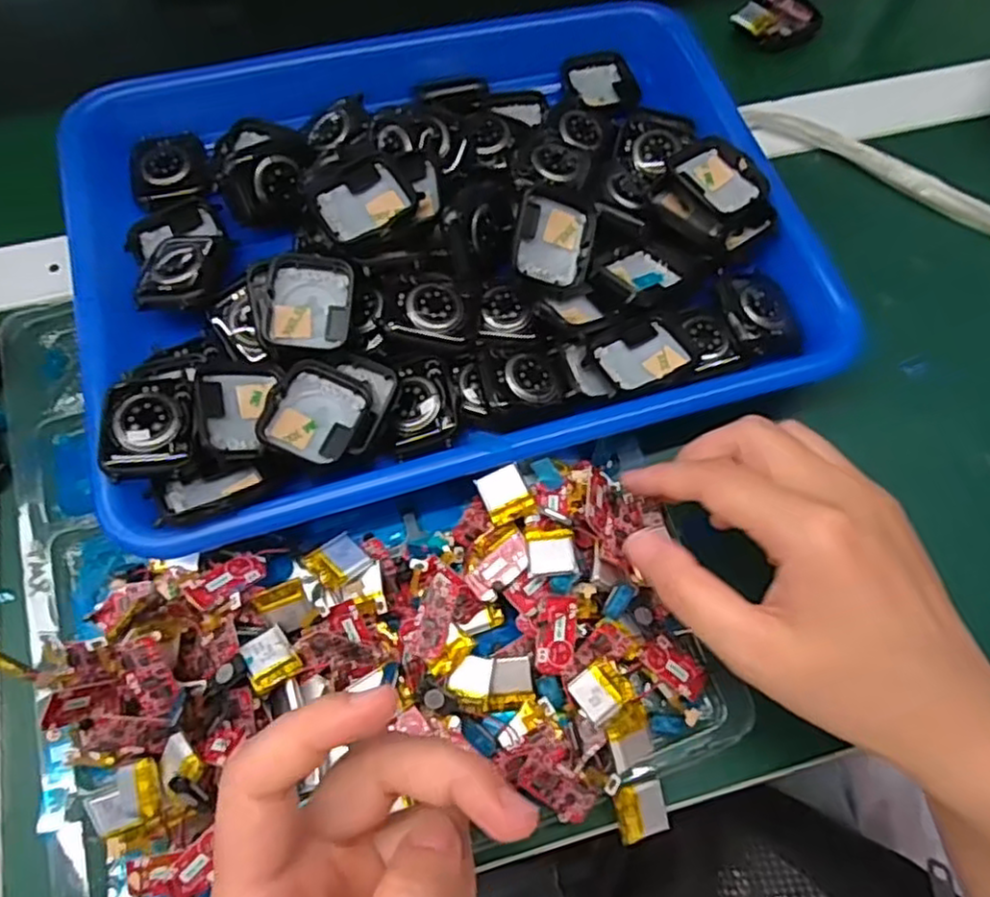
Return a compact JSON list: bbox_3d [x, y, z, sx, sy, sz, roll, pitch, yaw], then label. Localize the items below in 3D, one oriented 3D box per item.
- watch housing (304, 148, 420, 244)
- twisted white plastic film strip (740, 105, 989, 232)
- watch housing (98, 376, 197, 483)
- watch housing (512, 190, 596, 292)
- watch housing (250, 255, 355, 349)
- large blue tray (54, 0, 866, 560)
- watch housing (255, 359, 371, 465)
[{"bbox_3d":[-0.058,-0.109,0.307,0.040,0.013,0.037,-32,72,-14],"label":"watch housing"},{"bbox_3d":[0.238,-0.133,0.370,0.226,0.010,0.015,29,69,10],"label":"twisted white plastic film strip"},{"bbox_3d":[-0.135,-0.009,0.274,0.035,0.013,0.043,-8,68,-5],"label":"watch housing"},{"bbox_3d":[0.025,-0.094,0.315,0.036,0.007,0.043,7,90,-22],"label":"watch housing"},{"bbox_3d":[-0.081,-0.062,0.296,0.041,0.012,0.040,-8,68,-5],"label":"watch housing"},{"bbox_3d":[-0.027,-0.110,0.336,0.321,0.047,0.262,-16,69,-8],"label":"large blue tray"},{"bbox_3d":[-0.072,-0.016,0.283,0.034,0.011,0.042,18,68,6],"label":"watch housing"}]

